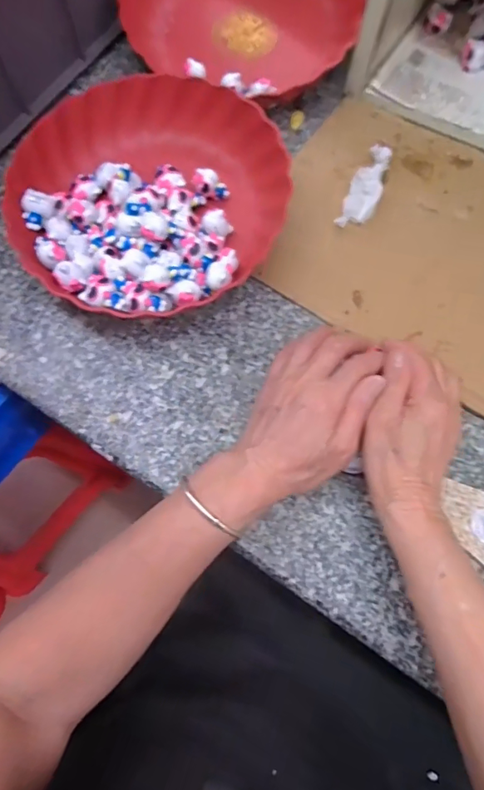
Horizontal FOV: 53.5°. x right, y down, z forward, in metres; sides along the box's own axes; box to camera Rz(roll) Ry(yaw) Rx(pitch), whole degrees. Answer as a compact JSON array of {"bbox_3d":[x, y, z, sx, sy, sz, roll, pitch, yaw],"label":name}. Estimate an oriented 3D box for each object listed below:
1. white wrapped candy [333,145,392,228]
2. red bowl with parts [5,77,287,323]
[{"bbox_3d":[0.117,-0.194,0.453,0.030,0.019,0.090,22,73,7],"label":"white wrapped candy"},{"bbox_3d":[-0.086,-0.177,0.433,0.237,0.059,0.230,0,71,0],"label":"red bowl with parts"}]

